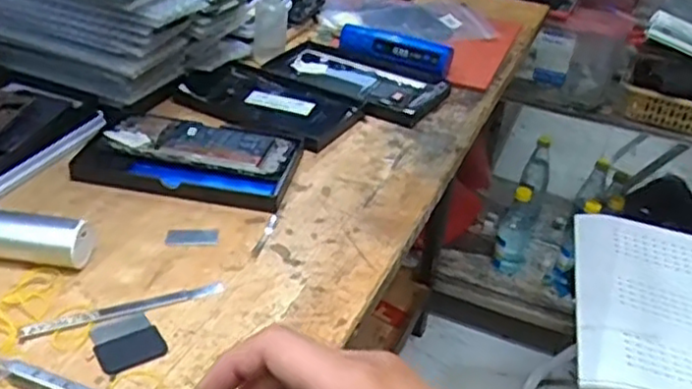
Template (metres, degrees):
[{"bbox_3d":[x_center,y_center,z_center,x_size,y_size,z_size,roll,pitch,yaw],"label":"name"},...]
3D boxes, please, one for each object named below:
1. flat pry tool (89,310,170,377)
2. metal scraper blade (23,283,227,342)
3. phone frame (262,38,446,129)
[{"bbox_3d":[-0.136,0.090,0.438,0.039,0.004,0.043,-21,43,-35],"label":"flat pry tool"},{"bbox_3d":[-0.142,0.074,0.462,0.127,0.004,0.013,-10,38,-23],"label":"metal scraper blade"},{"bbox_3d":[0.002,-0.128,0.779,0.198,0.014,0.105,22,37,21],"label":"phone frame"}]

